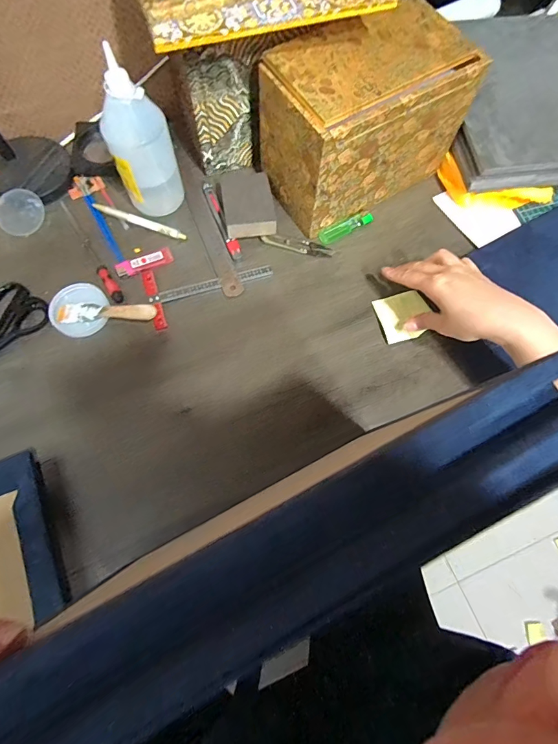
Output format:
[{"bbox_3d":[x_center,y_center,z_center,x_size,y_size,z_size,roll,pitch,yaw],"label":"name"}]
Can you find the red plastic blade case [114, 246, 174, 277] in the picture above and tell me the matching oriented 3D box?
[{"bbox_3d":[-0.182,-0.148,0.525,0.075,0.008,0.025,-25,74,-10],"label":"red plastic blade case"}]

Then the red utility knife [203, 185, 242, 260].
[{"bbox_3d":[-0.083,-0.219,0.553,0.016,0.008,0.141,-21,73,-9],"label":"red utility knife"}]

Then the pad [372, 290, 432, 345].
[{"bbox_3d":[0.166,-0.074,0.511,0.067,0.008,0.065,-13,72,-7],"label":"pad"}]

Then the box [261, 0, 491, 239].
[{"bbox_3d":[0.105,-0.333,0.506,0.237,0.162,0.150,-31,75,-12],"label":"box"}]

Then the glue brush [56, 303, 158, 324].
[{"bbox_3d":[-0.216,-0.075,0.483,0.126,0.028,0.028,0,71,-2],"label":"glue brush"}]

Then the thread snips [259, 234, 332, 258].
[{"bbox_3d":[0.024,-0.179,0.545,0.099,0.004,0.022,12,71,2],"label":"thread snips"}]

